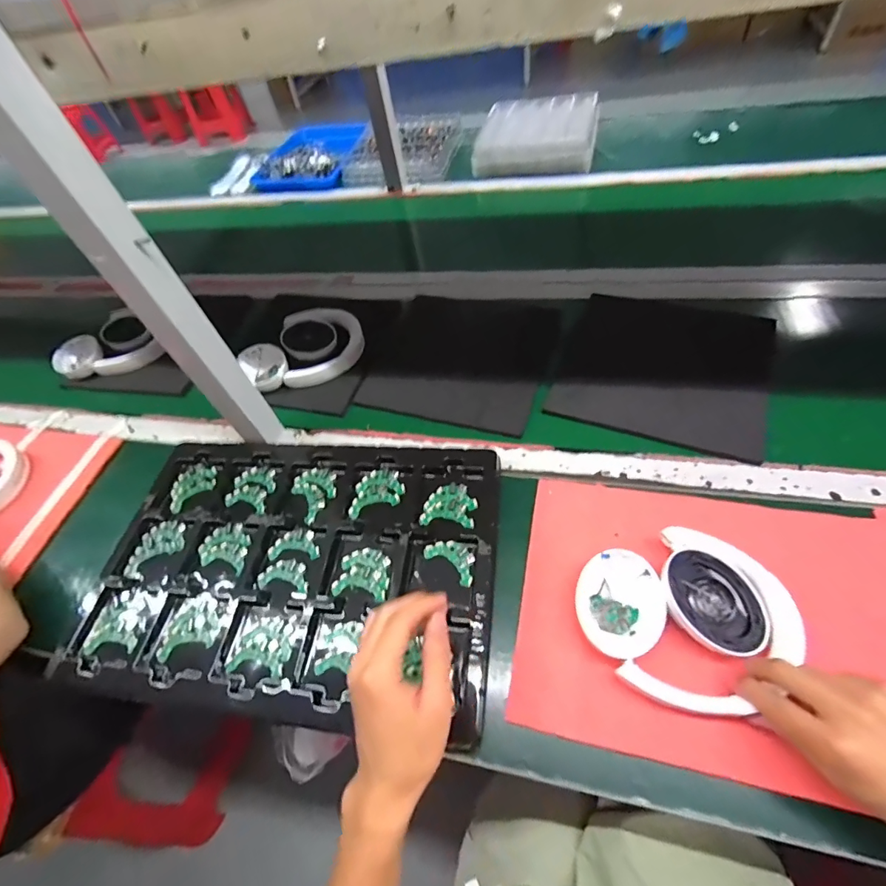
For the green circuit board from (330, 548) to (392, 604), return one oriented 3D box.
[{"bbox_3d":[-0.086,0.143,0.488,0.059,0.008,0.052,6,55,14],"label":"green circuit board"}]

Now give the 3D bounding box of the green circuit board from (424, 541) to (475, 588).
[{"bbox_3d":[0.012,0.124,0.482,0.039,0.004,0.061,-41,57,-19],"label":"green circuit board"}]

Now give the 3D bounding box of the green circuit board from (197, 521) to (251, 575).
[{"bbox_3d":[-0.260,0.124,0.533,0.061,0.004,0.060,0,54,11],"label":"green circuit board"}]

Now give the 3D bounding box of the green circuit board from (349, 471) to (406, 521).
[{"bbox_3d":[-0.085,0.060,0.550,0.070,0.008,0.052,-24,54,-7],"label":"green circuit board"}]

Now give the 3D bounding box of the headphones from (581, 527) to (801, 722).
[{"bbox_3d":[0.220,0.155,0.407,0.155,0.043,0.164,-31,51,-21],"label":"headphones"}]

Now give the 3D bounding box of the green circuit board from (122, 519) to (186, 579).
[{"bbox_3d":[-0.357,0.128,0.550,0.075,0.010,0.052,-36,56,-16],"label":"green circuit board"}]

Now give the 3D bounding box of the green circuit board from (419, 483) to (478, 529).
[{"bbox_3d":[0.008,0.072,0.523,0.062,0.011,0.051,2,54,12],"label":"green circuit board"}]

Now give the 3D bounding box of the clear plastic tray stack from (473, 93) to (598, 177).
[{"bbox_3d":[0.229,-0.709,1.050,0.271,0.125,0.244,12,50,18],"label":"clear plastic tray stack"}]

